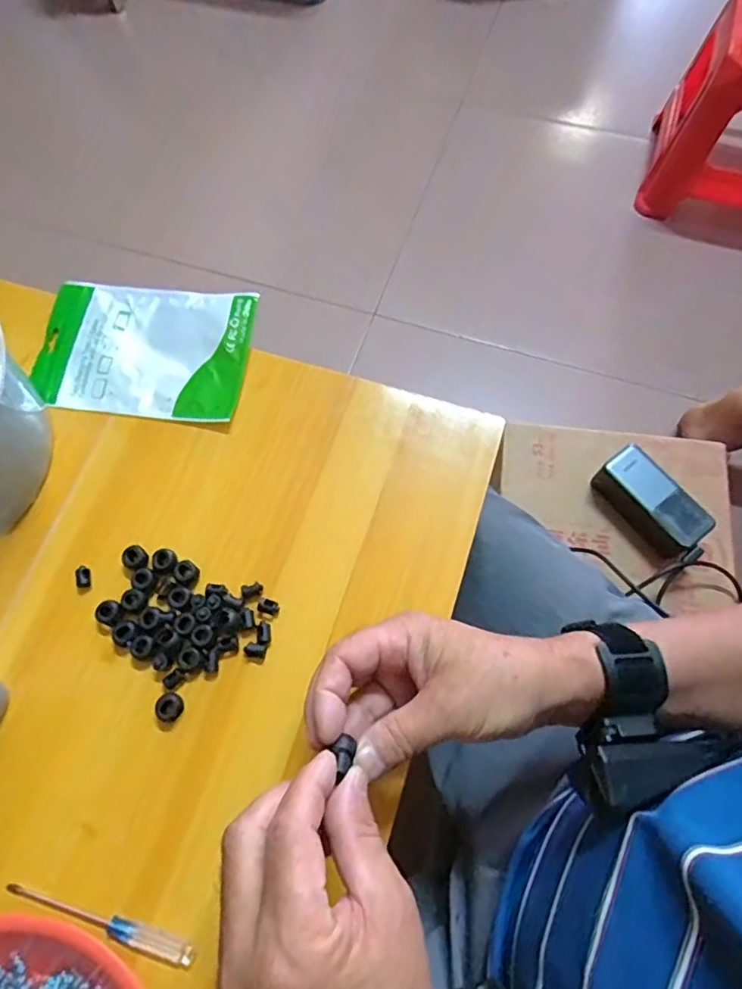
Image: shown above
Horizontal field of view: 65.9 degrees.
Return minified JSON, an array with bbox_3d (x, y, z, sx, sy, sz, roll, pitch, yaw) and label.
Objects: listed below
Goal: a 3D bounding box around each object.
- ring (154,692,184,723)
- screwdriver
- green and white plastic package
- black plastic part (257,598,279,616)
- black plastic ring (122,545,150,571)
[{"bbox_3d":[-0.134,0.141,0.379,0.016,0.008,0.018,5,70,4],"label":"ring"},{"bbox_3d":[-0.162,0.253,0.341,0.122,0.007,0.011,16,71,8],"label":"screwdriver"},{"bbox_3d":[-0.188,-0.121,0.473,0.173,0.013,0.114,7,70,4],"label":"green and white plastic package"},{"bbox_3d":[-0.072,0.079,0.401,0.014,0.004,0.010,15,71,7],"label":"black plastic part"},{"bbox_3d":[-0.170,0.046,0.412,0.018,0.009,0.016,34,74,13],"label":"black plastic ring"}]

